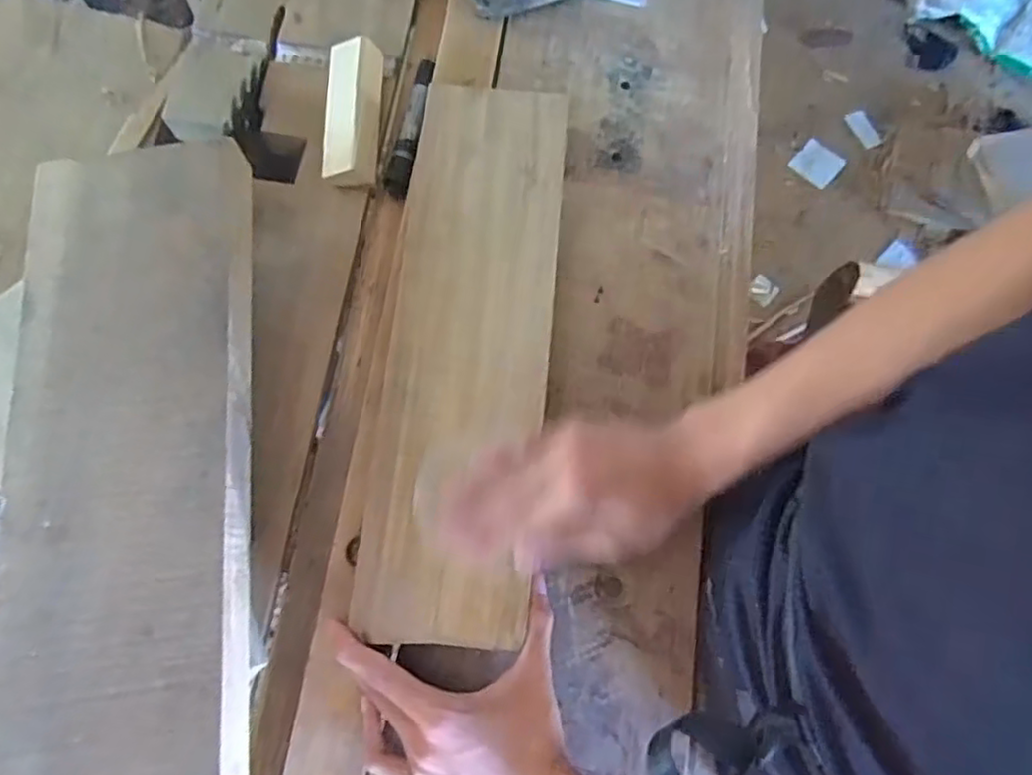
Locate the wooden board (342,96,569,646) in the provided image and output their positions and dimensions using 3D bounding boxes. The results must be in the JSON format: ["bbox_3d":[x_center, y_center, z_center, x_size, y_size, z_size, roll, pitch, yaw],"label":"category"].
[{"bbox_3d":[-0.034,-0.036,0.484,0.118,0.026,0.410,7,74,1],"label":"wooden board"}]

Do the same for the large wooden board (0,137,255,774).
[{"bbox_3d":[-0.240,0.083,0.410,0.144,0.032,0.506,-5,74,-3],"label":"large wooden board"}]

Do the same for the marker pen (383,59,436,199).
[{"bbox_3d":[-0.092,-0.224,0.575,0.023,0.017,0.131,9,74,2],"label":"marker pen"}]

